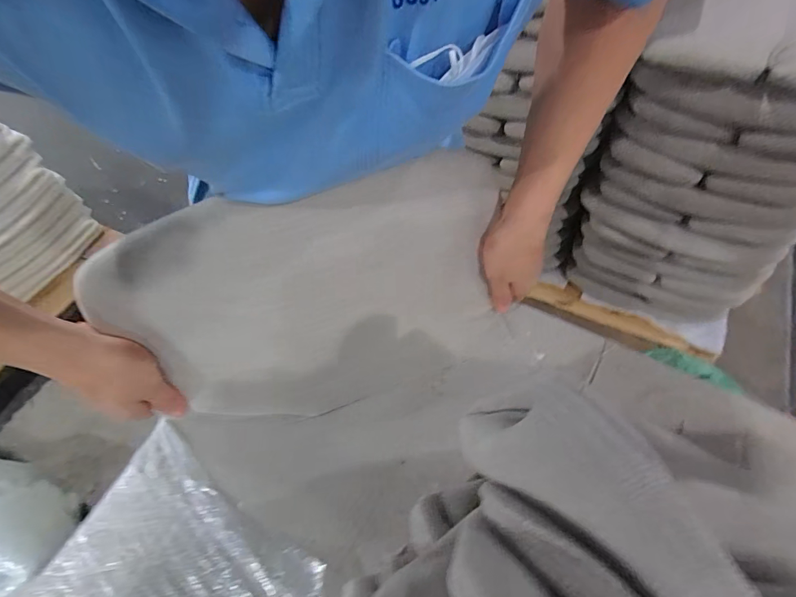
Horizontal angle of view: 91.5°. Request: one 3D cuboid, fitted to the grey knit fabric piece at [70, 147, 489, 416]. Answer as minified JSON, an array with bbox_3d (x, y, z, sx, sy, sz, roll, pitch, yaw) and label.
[{"bbox_3d":[-0.082,0.004,0.413,0.391,0.233,0.022,-15,21,-8],"label":"grey knit fabric piece"}]

